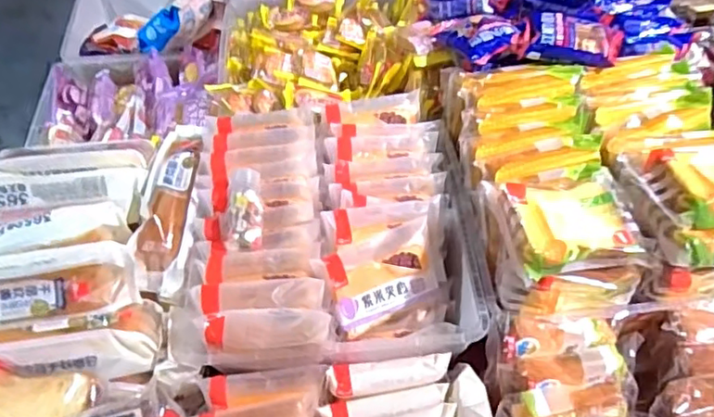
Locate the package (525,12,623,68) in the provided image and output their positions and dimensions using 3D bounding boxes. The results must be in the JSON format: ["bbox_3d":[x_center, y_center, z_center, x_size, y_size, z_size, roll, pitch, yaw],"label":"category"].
[{"bbox_3d":[0.262,-0.202,0.703,0.106,0.027,0.078,12,54,10],"label":"package"}]

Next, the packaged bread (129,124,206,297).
[{"bbox_3d":[-0.218,-0.016,0.695,0.065,0.042,0.251,-2,53,-1],"label":"packaged bread"}]

